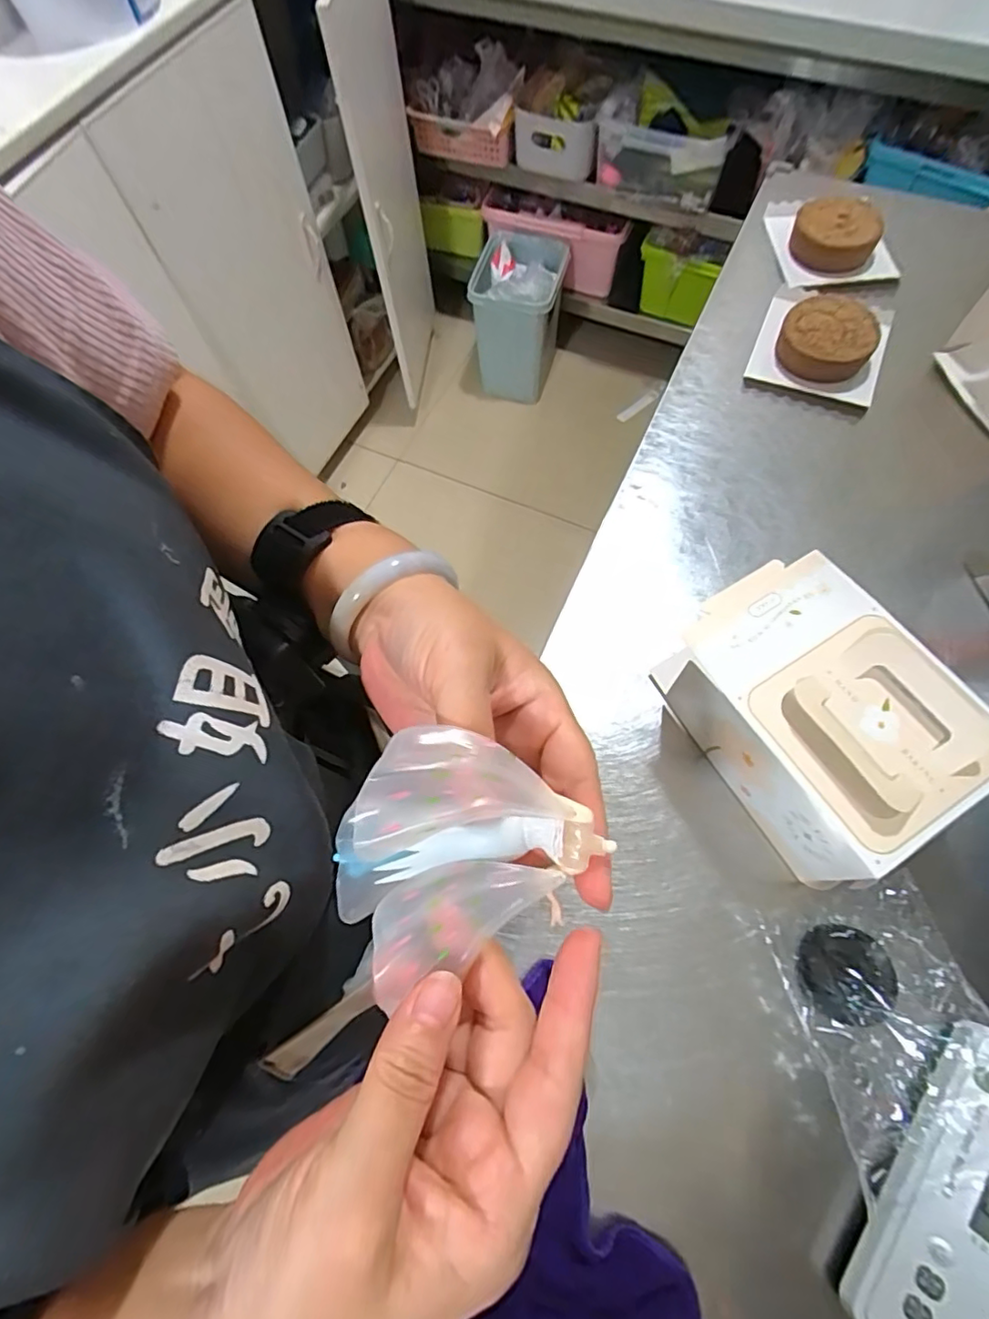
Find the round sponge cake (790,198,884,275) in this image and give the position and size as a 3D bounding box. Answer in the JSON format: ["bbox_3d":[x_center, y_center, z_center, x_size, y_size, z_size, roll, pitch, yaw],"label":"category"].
[{"bbox_3d":[0.400,-0.500,0.677,0.096,0.028,0.082,31,73,13],"label":"round sponge cake"}]

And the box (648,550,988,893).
[{"bbox_3d":[0.230,0.040,0.429,0.144,0.116,0.197,-31,70,-10],"label":"box"}]

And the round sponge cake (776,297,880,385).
[{"bbox_3d":[0.357,-0.345,0.619,0.092,0.035,0.089,-1,68,2],"label":"round sponge cake"}]

